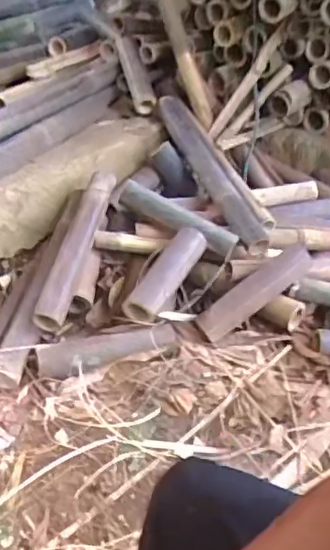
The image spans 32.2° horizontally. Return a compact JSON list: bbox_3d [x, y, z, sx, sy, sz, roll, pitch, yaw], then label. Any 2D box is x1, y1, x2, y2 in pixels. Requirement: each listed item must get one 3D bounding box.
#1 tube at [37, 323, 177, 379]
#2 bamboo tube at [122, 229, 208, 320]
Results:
[{"bbox_3d":[-0.128,0.179,1.321,0.323,0.062,0.068,-12,38,-21],"label":"tube"},{"bbox_3d":[0.011,-0.006,1.409,0.075,0.079,0.302,24,59,25],"label":"bamboo tube"}]

